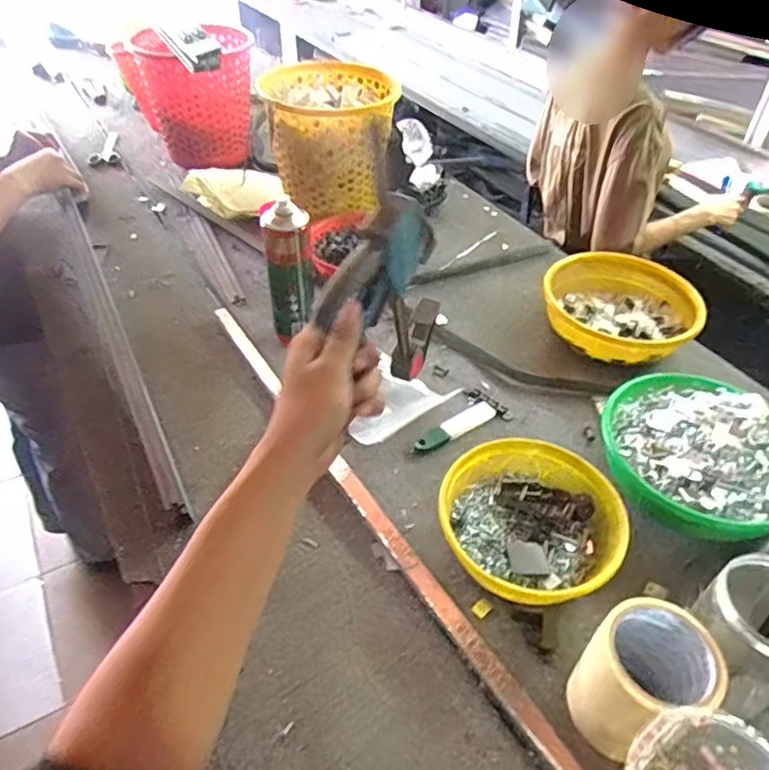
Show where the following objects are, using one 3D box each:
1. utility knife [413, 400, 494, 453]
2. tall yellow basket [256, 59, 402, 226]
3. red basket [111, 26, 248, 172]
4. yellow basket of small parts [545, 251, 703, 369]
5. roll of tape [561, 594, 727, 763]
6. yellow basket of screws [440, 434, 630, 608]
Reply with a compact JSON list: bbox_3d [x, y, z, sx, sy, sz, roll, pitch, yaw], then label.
[{"bbox_3d":[0.096,0.055,0.790,0.129,0.017,0.029,-31,51,-28],"label":"utility knife"},{"bbox_3d":[-0.098,-0.464,1.114,0.232,0.192,0.224,-11,45,-12],"label":"tall yellow basket"},{"bbox_3d":[-0.395,-0.597,1.258,0.234,0.244,0.261,-22,49,-23],"label":"red basket"},{"bbox_3d":[0.362,-0.119,0.937,0.218,0.081,0.223,0,43,0],"label":"yellow basket of small parts"},{"bbox_3d":[0.216,0.251,0.505,0.101,0.109,0.089,-23,48,-22],"label":"roll of tape"},{"bbox_3d":[0.155,0.148,0.651,0.181,0.059,0.187,-4,43,-3],"label":"yellow basket of screws"}]

